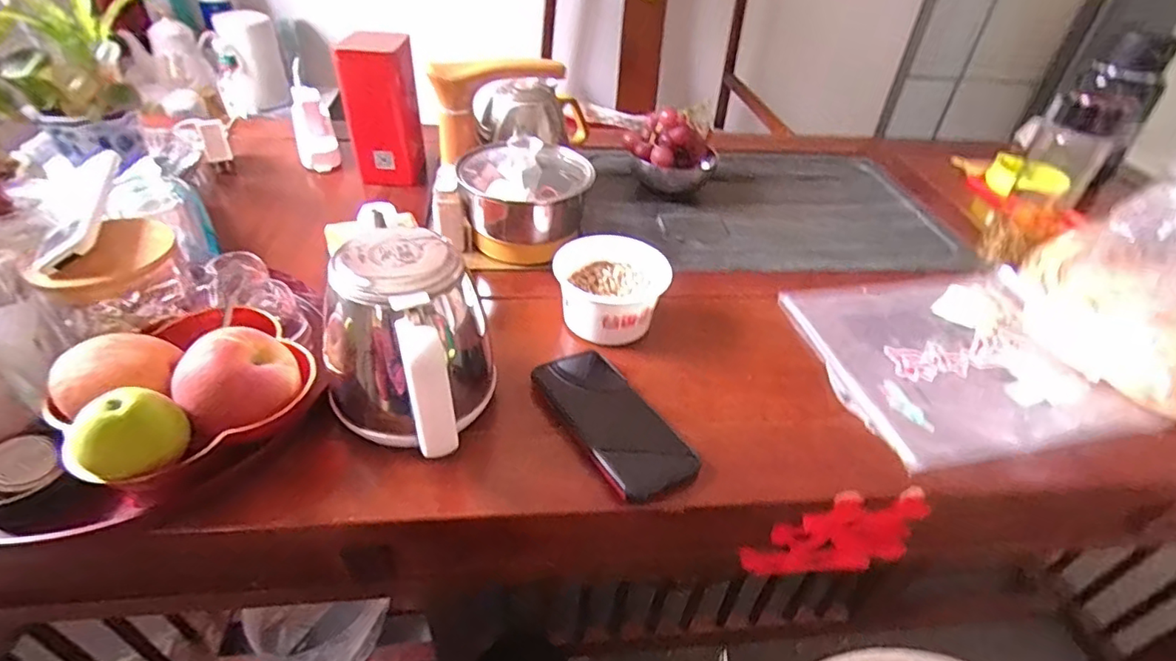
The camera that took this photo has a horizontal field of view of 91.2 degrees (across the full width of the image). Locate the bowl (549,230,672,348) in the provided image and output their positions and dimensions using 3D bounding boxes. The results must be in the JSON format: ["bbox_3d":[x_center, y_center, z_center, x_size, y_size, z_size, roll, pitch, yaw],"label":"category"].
[{"bbox_3d":[0.025,-0.043,0.611,0.114,0.067,0.116,3,40,-2],"label":"bowl"}]

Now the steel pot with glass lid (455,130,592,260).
[{"bbox_3d":[-0.078,-0.174,0.705,0.145,0.113,0.135,3,40,-2],"label":"steel pot with glass lid"}]

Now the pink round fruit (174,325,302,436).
[{"bbox_3d":[-0.260,0.041,0.436,0.080,0.062,0.074,3,40,-2],"label":"pink round fruit"}]

